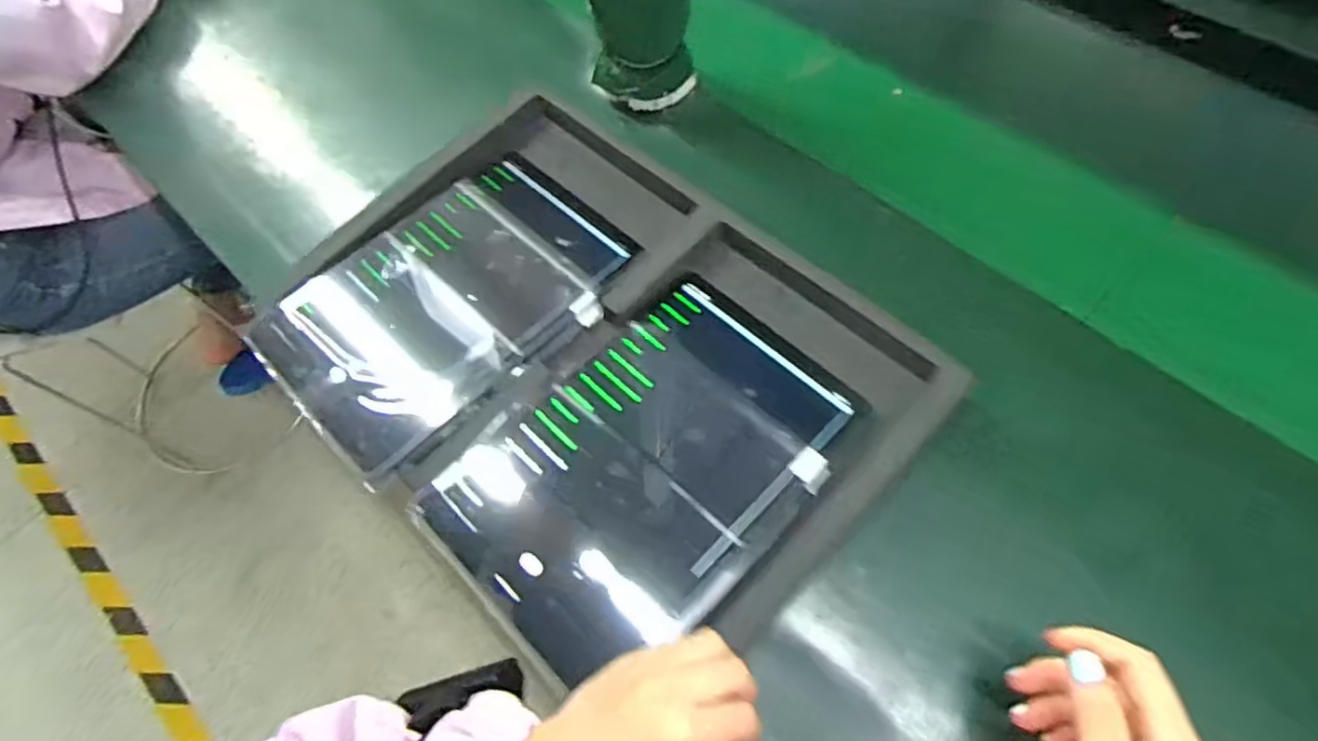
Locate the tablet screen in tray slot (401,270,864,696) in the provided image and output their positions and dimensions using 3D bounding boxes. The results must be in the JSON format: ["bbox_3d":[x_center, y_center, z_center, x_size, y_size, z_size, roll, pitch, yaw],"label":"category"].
[{"bbox_3d":[-0.008,0.058,0.441,0.246,0.009,0.180,-40,69,-19],"label":"tablet screen in tray slot"}]

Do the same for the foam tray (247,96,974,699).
[{"bbox_3d":[-0.053,-0.009,0.479,0.420,0.038,0.307,40,69,19],"label":"foam tray"}]

